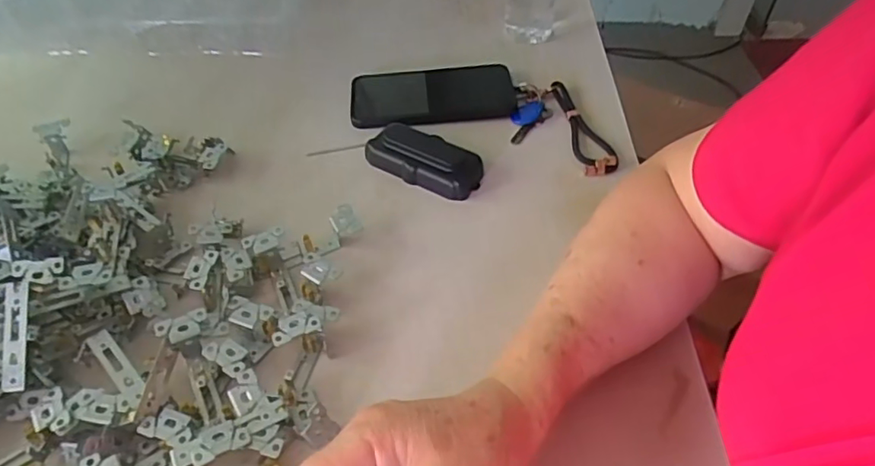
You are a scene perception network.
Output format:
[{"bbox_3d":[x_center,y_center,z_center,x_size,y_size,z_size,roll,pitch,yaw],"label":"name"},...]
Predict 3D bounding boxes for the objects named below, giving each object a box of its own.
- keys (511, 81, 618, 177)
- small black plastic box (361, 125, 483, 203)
[{"bbox_3d":[0.113,-0.100,0.548,0.076,0.020,0.136,-13,50,-11],"label":"keys"},{"bbox_3d":[-0.011,-0.068,0.518,0.107,0.026,0.052,28,55,23],"label":"small black plastic box"}]

